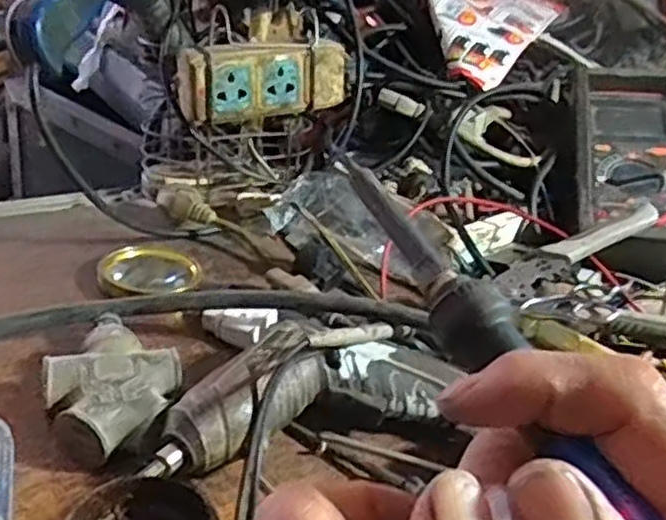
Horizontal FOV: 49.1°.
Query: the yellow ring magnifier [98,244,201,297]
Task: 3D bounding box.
[{"bbox_3d":[-0.127,0.008,0.503,0.065,0.014,0.062,-10,34,-29],"label":"yellow ring magnifier"}]

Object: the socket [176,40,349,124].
[{"bbox_3d":[-0.052,-0.142,0.574,0.136,0.056,0.029,-9,33,-28],"label":"socket"}]

